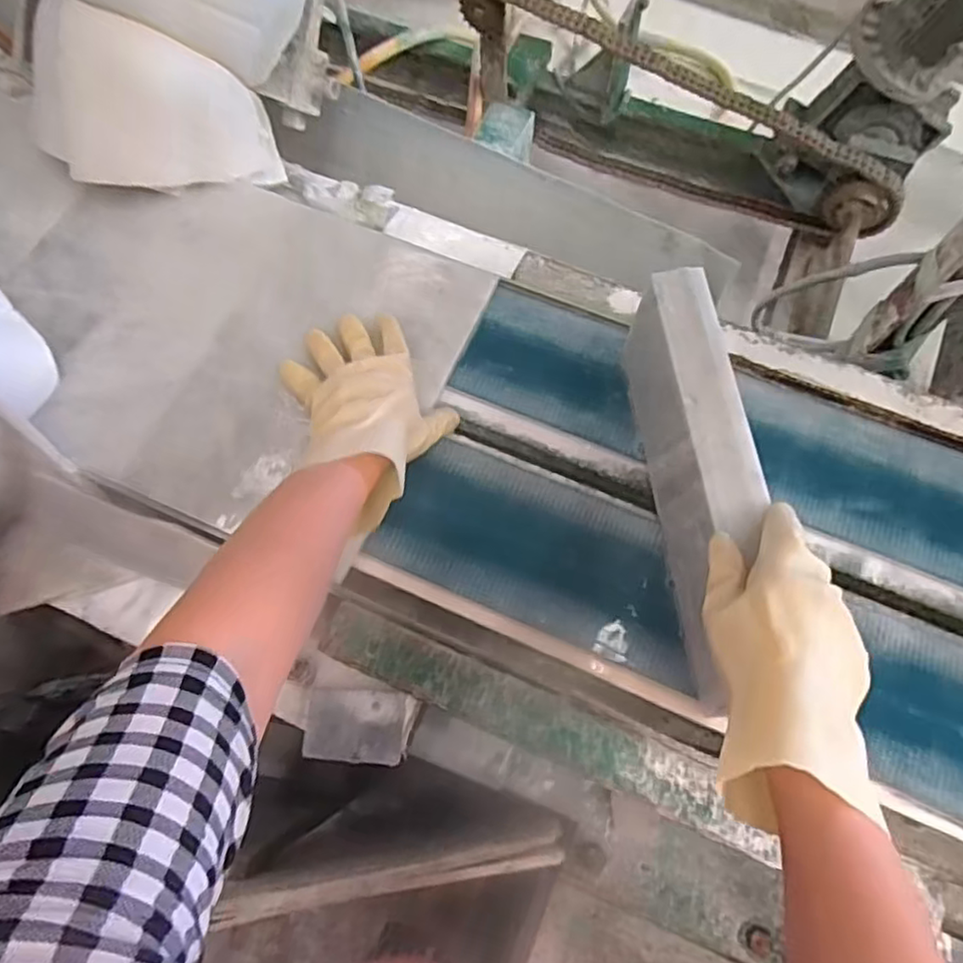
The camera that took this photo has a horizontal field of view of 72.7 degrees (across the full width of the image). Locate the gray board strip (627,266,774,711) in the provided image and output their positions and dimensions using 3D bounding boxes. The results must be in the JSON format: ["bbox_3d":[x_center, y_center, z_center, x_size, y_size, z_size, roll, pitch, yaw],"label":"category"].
[{"bbox_3d":[0.155,-0.002,0.466,0.044,0.106,0.291,-5,69,-2],"label":"gray board strip"}]

